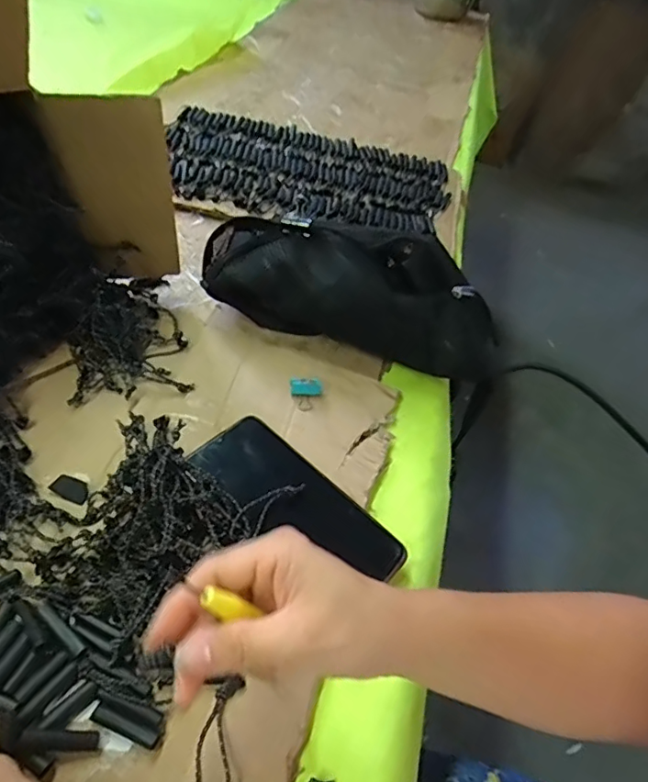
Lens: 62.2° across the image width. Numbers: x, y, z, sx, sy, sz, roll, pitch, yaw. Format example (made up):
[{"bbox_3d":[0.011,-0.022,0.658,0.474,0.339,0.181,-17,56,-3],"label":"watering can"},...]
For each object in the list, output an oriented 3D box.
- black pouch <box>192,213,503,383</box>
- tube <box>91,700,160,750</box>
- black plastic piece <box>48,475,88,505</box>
[{"bbox_3d":[0.027,-0.096,0.494,0.278,0.097,0.082,16,48,3],"label":"black pouch"},{"bbox_3d":[-0.105,0.177,0.285,0.037,0.008,0.010,21,48,8],"label":"tube"},{"bbox_3d":[-0.174,0.067,0.370,0.027,0.004,0.016,22,48,8],"label":"black plastic piece"}]

